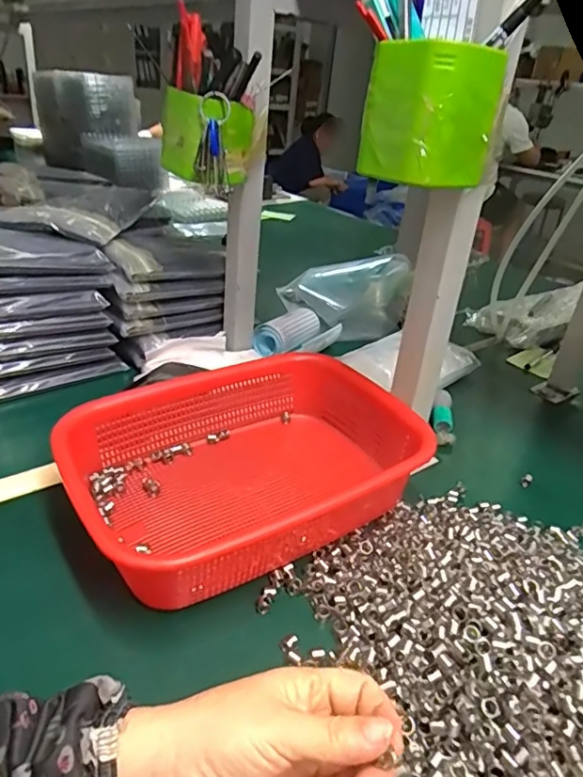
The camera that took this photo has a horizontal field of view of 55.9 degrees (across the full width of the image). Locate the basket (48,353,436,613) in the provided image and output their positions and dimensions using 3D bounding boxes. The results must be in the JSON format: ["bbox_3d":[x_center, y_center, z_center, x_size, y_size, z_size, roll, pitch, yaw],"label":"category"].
[{"bbox_3d":[-0.032,0.063,0.476,0.265,0.079,0.208,-14,35,-32],"label":"basket"}]

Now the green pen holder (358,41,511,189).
[{"bbox_3d":[0.091,-0.182,0.367,0.063,0.080,0.063,-13,35,-30],"label":"green pen holder"}]

